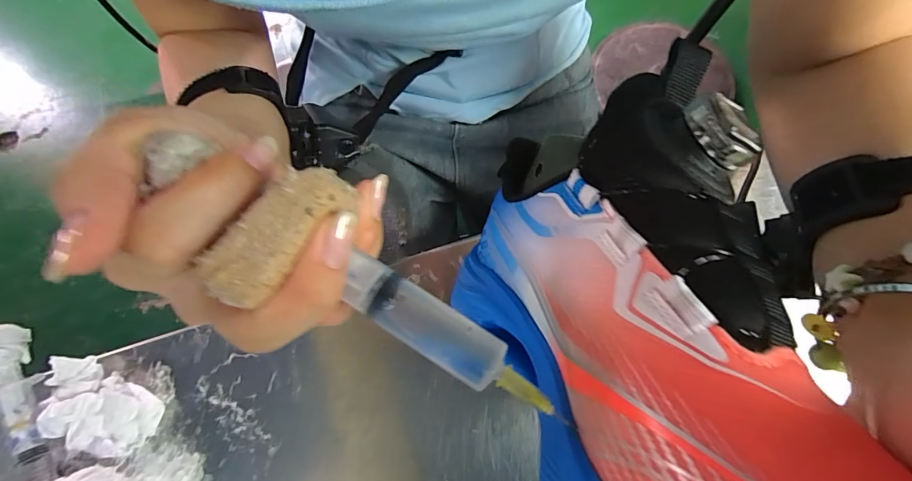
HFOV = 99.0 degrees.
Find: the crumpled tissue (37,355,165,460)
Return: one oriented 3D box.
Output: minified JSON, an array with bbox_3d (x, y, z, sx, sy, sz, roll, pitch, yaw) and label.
[{"bbox_3d":[-0.239,0.112,0.256,0.074,0.020,0.047,26,78,9],"label":"crumpled tissue"}]

